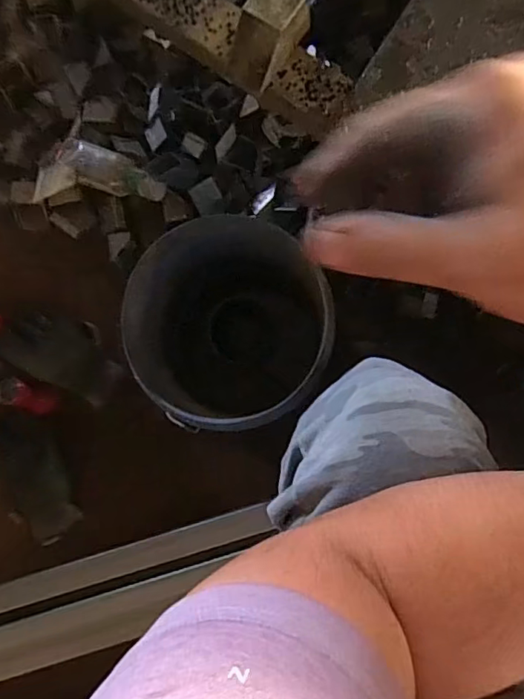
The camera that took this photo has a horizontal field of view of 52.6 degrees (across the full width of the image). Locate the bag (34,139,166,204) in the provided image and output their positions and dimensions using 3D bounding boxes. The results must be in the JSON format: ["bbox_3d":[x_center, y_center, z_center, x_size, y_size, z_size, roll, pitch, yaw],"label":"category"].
[{"bbox_3d":[-0.261,-0.295,0.866,0.220,0.048,0.111,1,84,4],"label":"bag"}]

